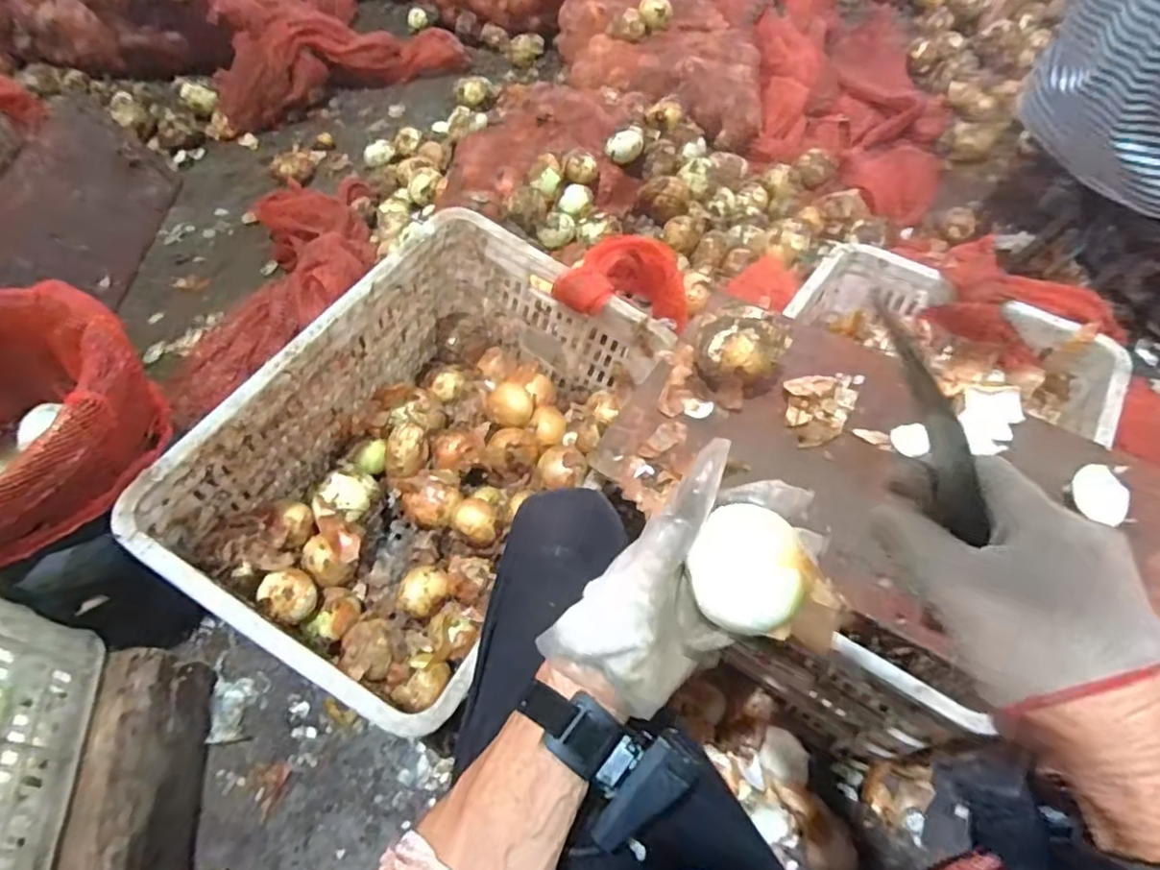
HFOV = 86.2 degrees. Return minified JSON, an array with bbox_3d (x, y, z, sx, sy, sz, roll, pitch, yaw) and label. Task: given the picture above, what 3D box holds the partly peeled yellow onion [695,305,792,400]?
[{"bbox_3d":[0.165,-0.088,0.655,0.099,0.078,0.081,20,59,15],"label":"partly peeled yellow onion"}]

